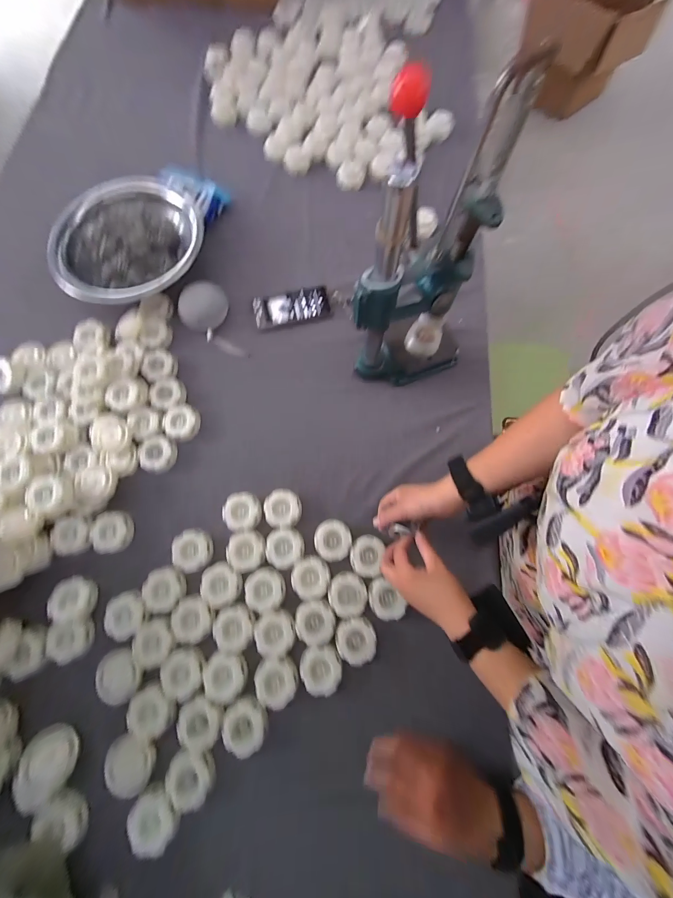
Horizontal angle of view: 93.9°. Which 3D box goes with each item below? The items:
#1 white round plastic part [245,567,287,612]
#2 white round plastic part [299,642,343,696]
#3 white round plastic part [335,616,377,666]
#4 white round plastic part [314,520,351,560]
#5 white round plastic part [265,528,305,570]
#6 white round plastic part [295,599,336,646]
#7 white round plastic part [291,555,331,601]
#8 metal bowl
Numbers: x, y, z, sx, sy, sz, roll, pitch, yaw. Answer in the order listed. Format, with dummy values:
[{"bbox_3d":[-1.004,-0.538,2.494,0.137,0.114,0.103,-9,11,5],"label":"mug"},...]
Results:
[{"bbox_3d":[-0.129,0.253,0.568,0.067,0.023,0.070,0,75,0],"label":"white round plastic part"},{"bbox_3d":[-0.027,0.376,0.533,0.069,0.023,0.080,1,75,1],"label":"white round plastic part"},{"bbox_3d":[0.033,0.320,0.524,0.066,0.018,0.066,0,75,0],"label":"white round plastic part"},{"bbox_3d":[-0.006,0.162,0.562,0.065,0.019,0.070,0,75,0],"label":"white round plastic part"},{"bbox_3d":[-0.093,0.175,0.561,0.067,0.012,0.066,0,75,0],"label":"white round plastic part"},{"bbox_3d":[-0.036,0.300,0.542,0.066,0.027,0.070,0,75,0],"label":"white round plastic part"},{"bbox_3d":[-0.046,0.227,0.558,0.066,0.017,0.070,0,75,0],"label":"white round plastic part"},{"bbox_3d":[-0.455,-0.447,0.691,0.309,0.057,0.304,0,75,0],"label":"metal bowl"}]

